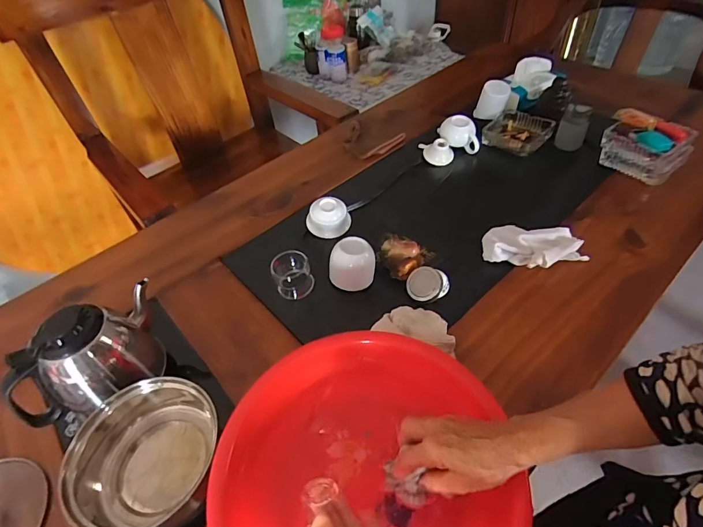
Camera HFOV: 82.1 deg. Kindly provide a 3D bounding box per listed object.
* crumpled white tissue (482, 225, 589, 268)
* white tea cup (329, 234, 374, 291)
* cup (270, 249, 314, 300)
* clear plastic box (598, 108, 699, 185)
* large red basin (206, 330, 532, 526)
[{"bbox_3d":[0.304,-0.029,0.671,0.162,0.040,0.078,15,51,19],"label":"crumpled white tissue"},{"bbox_3d":[0.000,-0.001,0.669,0.076,0.063,0.063,7,49,12],"label":"white tea cup"},{"bbox_3d":[-0.099,0.016,0.671,0.061,0.054,0.057,-3,48,3],"label":"cup"},{"bbox_3d":[0.569,-0.229,0.782,0.145,0.091,0.091,28,56,28],"label":"clear plastic box"},{"bbox_3d":[0.005,0.221,0.430,0.270,0.078,0.295,-3,48,3],"label":"large red basin"}]

